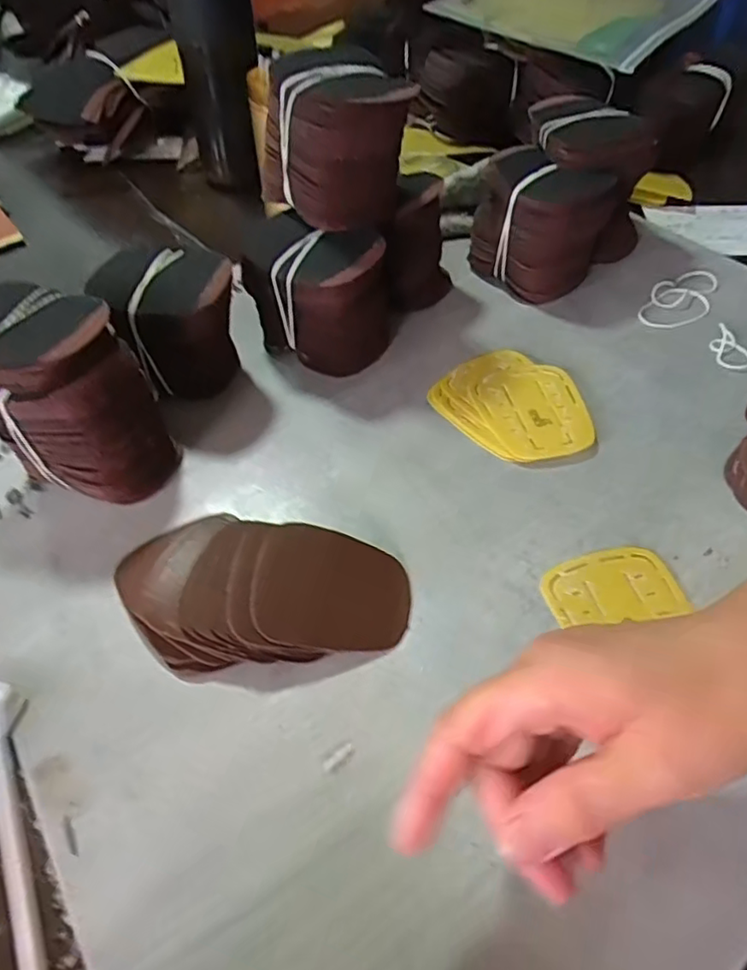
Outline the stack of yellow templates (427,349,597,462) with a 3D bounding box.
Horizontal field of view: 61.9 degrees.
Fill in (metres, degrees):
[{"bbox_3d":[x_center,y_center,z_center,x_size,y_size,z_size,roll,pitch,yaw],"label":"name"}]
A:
[{"bbox_3d":[0.102,-0.055,0.438,0.090,0.008,0.106,-32,57,-23],"label":"stack of yellow templates"}]

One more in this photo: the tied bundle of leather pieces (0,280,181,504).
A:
[{"bbox_3d":[-0.177,-0.050,0.369,0.090,0.112,0.074,15,52,13],"label":"tied bundle of leather pieces"}]

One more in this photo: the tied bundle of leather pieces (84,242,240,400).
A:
[{"bbox_3d":[-0.140,-0.110,0.433,0.095,0.094,0.071,10,51,9],"label":"tied bundle of leather pieces"}]

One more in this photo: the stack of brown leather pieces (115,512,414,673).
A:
[{"bbox_3d":[-0.062,0.054,0.332,0.156,0.029,0.090,11,51,9],"label":"stack of brown leather pieces"}]

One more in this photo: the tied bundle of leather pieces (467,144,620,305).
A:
[{"bbox_3d":[0.136,-0.213,0.514,0.077,0.090,0.101,-37,59,-26],"label":"tied bundle of leather pieces"}]

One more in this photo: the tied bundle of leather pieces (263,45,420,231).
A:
[{"bbox_3d":[-0.026,-0.223,0.409,0.094,0.088,0.070,-10,50,-6],"label":"tied bundle of leather pieces"}]

